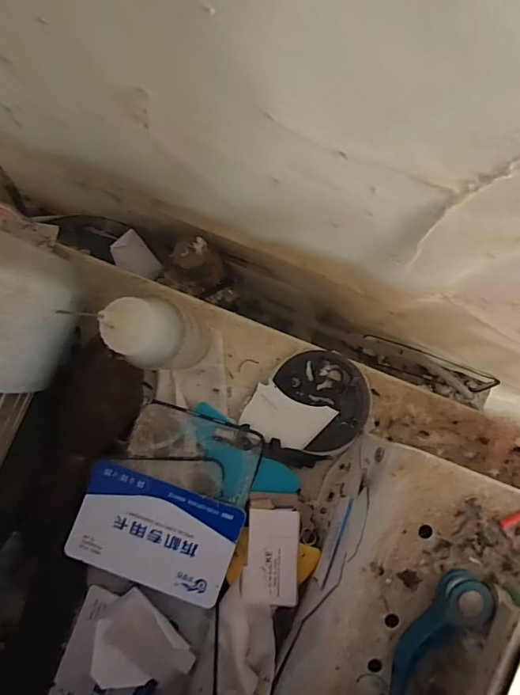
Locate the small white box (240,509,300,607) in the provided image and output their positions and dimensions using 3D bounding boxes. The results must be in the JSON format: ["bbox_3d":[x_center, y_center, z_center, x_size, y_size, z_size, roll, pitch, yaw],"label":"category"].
[{"bbox_3d":[0.007,0.111,0.236,0.029,0.011,0.045,6,87,0],"label":"small white box"}]

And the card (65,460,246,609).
[{"bbox_3d":[-0.056,0.100,0.238,0.085,0.005,0.055,19,83,1],"label":"card"}]

